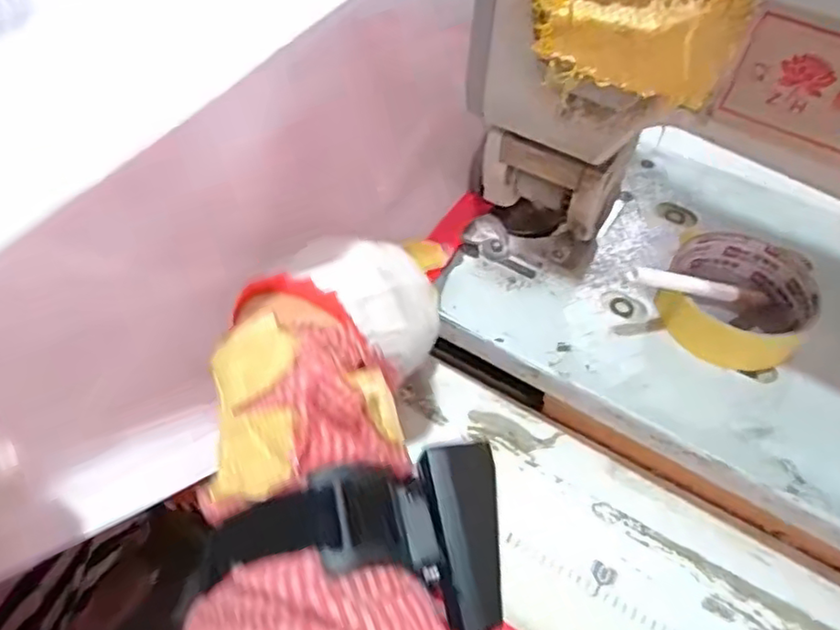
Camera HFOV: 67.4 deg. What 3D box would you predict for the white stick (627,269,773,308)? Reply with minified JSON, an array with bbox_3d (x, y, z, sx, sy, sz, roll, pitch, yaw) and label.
[{"bbox_3d":[0.157,-0.014,0.346,0.114,0.011,0.010,7,48,-31],"label":"white stick"}]

